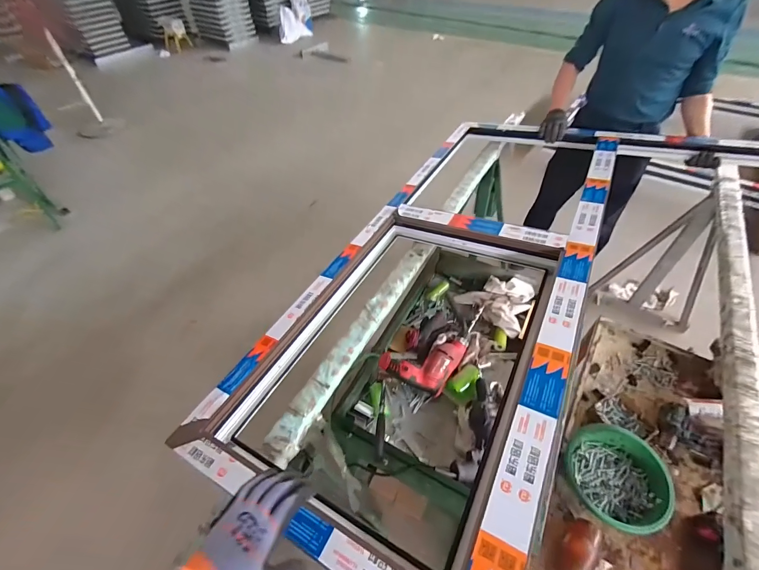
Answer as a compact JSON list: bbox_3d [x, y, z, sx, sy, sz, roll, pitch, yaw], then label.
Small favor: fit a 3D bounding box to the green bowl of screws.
[{"bbox_3d":[0.568,0.446,0.834,0.196,0.072,0.230,1,48,4],"label":"green bowl of screws"}]

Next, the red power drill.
[{"bbox_3d":[0.168,0.168,1.006,0.169,0.102,0.344,28,55,25],"label":"red power drill"}]

